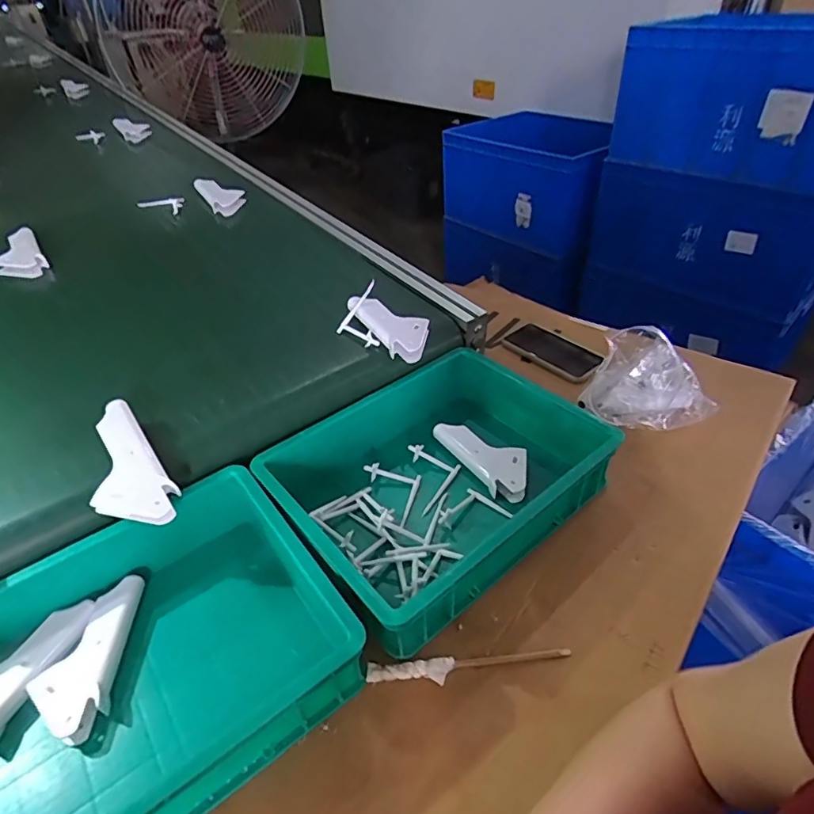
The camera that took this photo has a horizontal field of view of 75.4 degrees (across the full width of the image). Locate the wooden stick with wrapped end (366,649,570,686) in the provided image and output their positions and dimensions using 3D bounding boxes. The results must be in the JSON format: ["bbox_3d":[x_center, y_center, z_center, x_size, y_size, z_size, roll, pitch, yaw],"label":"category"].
[{"bbox_3d":[0.057,0.240,0.483,0.184,0.009,0.019,-3,38,-1],"label":"wooden stick with wrapped end"}]

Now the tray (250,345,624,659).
[{"bbox_3d":[0.032,0.073,0.607,0.335,0.075,0.263,-28,45,-28],"label":"tray"}]

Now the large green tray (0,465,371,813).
[{"bbox_3d":[-0.239,0.228,0.458,0.339,0.084,0.258,-27,44,-27],"label":"large green tray"}]

